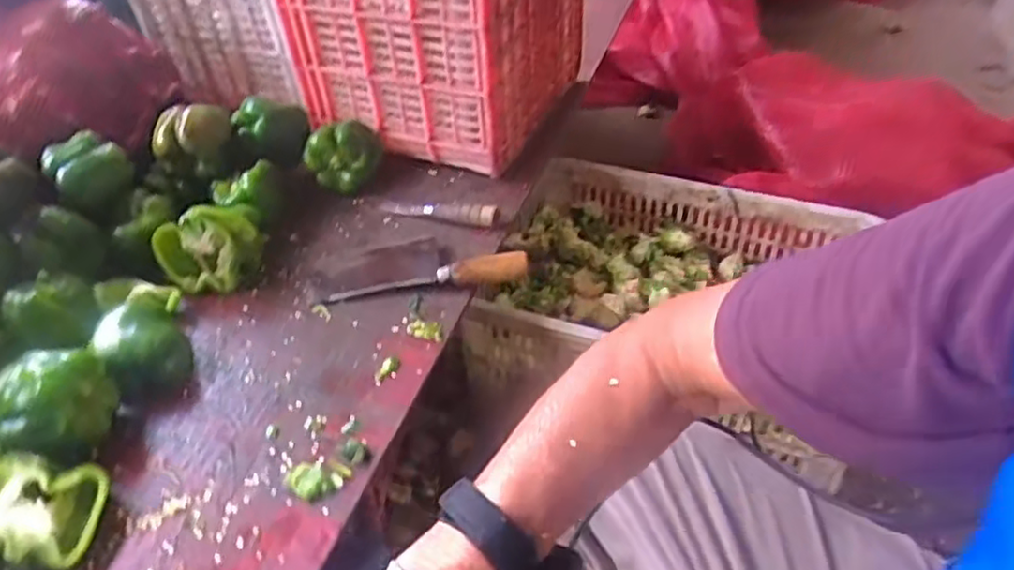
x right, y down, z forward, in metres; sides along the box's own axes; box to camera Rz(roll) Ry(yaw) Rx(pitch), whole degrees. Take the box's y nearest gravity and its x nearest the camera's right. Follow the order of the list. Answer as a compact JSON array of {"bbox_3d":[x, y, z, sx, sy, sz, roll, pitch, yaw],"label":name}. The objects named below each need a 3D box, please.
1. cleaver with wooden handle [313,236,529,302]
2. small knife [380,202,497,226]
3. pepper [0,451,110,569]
[{"bbox_3d":[-0.103,-0.022,0.781,0.245,0.035,0.076,-5,42,-3],"label":"cleaver with wooden handle"},{"bbox_3d":[-0.087,-0.095,0.851,0.152,0.026,0.024,14,45,17],"label":"small knife"},{"bbox_3d":[-0.378,0.182,0.548,0.091,0.028,0.081,19,44,-21],"label":"pepper"}]

